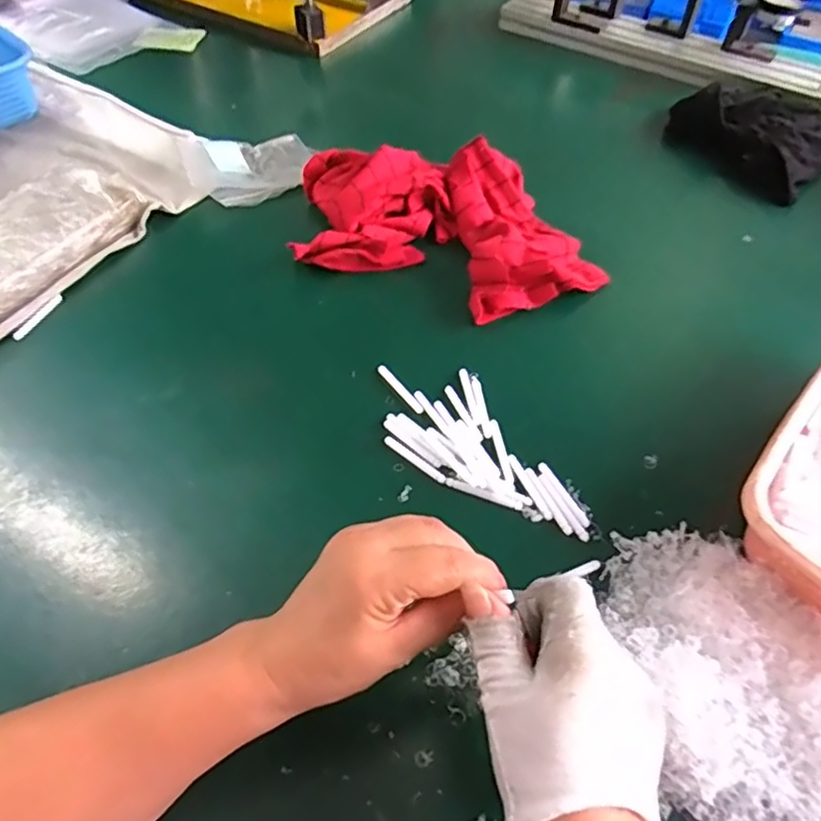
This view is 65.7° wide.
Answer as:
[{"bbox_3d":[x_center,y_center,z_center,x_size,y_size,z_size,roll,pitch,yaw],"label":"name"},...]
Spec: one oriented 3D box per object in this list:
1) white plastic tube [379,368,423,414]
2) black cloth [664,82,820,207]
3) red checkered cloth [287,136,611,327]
[{"bbox_3d":[-0.009,-0.019,0.535,0.009,0.004,0.059,-30,59,-22],"label":"white plastic tube"},{"bbox_3d":[0.421,-0.343,0.781,0.151,0.053,0.200,-32,59,-23],"label":"black cloth"},{"bbox_3d":[0.037,-0.183,0.635,0.303,0.052,0.210,3,52,0],"label":"red checkered cloth"}]

